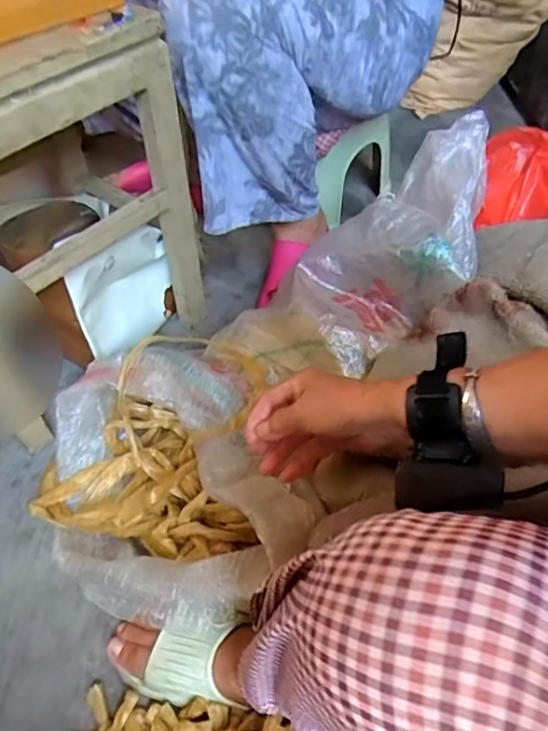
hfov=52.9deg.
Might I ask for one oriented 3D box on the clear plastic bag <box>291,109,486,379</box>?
[{"bbox_3d":[0.160,-0.159,0.690,0.298,0.154,0.177,-34,59,-23],"label":"clear plastic bag"}]

